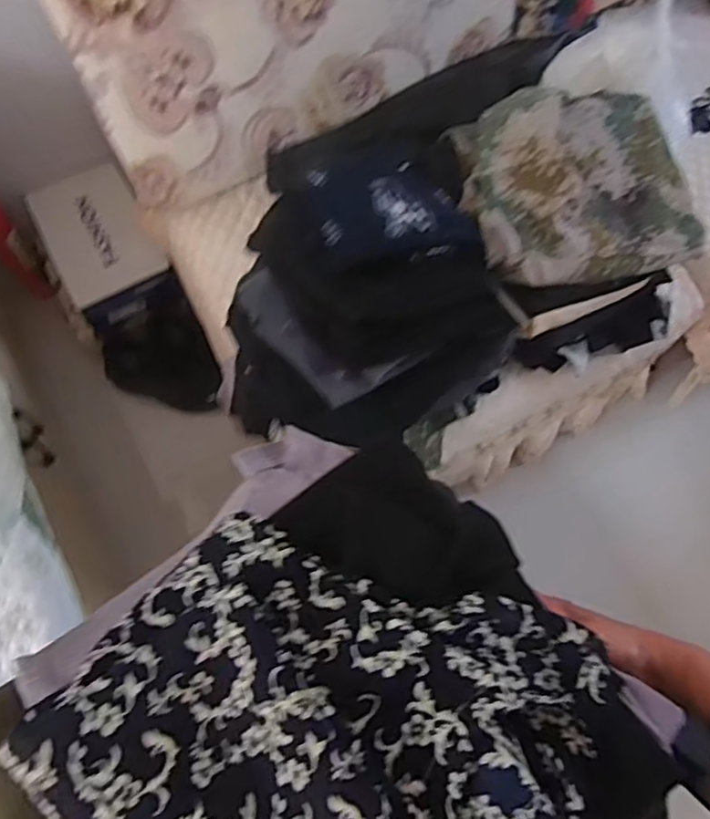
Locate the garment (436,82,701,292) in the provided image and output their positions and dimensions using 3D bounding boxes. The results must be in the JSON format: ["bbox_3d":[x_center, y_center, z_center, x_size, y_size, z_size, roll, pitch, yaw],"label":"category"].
[{"bbox_3d":[0.284,-0.298,0.857,0.320,0.099,0.258,-12,70,-5],"label":"garment"}]

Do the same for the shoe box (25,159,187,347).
[{"bbox_3d":[-0.491,-0.318,1.321,0.194,0.106,0.297,-26,71,-10],"label":"shoe box"}]

